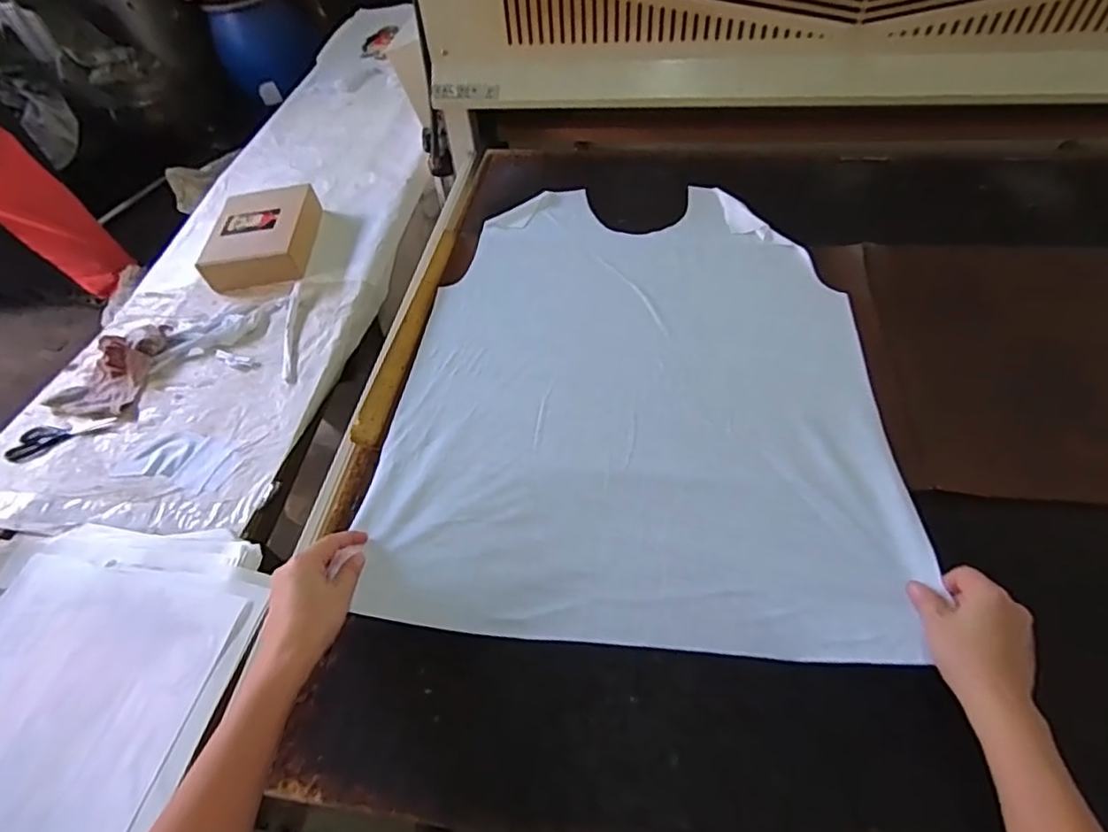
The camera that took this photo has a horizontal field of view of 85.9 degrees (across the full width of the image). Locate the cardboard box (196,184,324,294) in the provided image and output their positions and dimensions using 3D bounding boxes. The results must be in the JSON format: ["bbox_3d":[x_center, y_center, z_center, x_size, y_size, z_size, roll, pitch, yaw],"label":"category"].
[{"bbox_3d":[-0.655,-0.405,1.337,0.214,0.095,0.269,-2,51,2],"label":"cardboard box"}]

